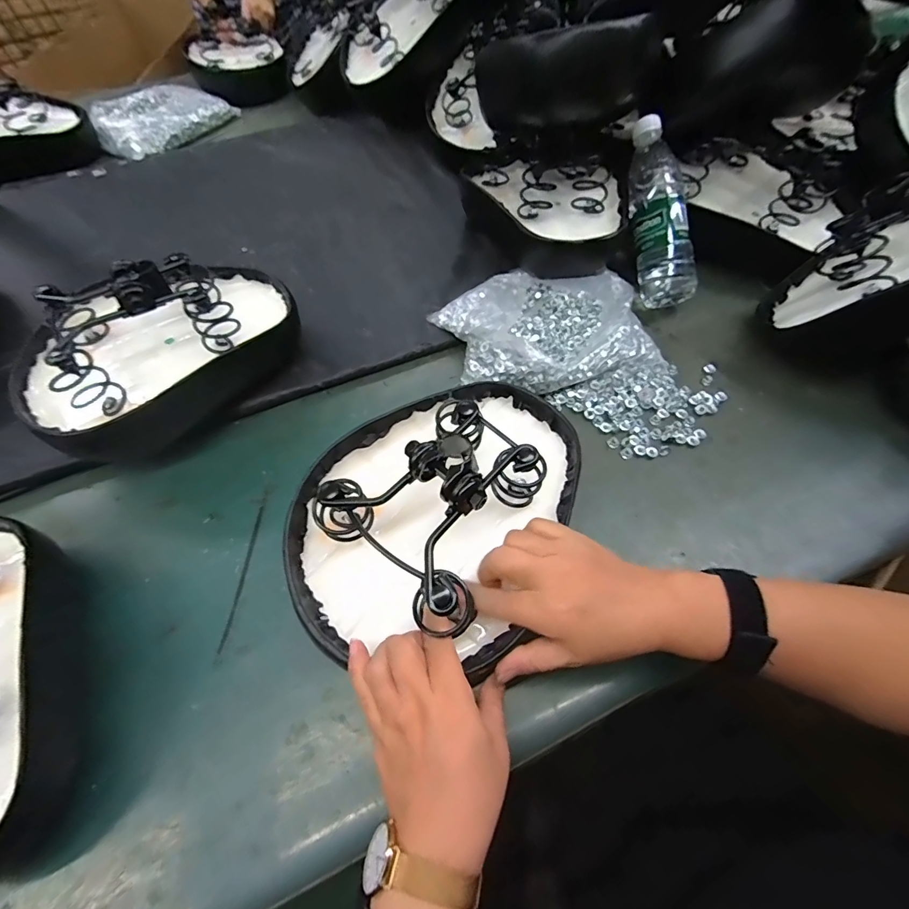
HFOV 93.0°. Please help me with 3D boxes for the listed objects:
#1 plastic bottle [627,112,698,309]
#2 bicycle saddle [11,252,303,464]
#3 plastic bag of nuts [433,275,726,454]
[{"bbox_3d":[0.261,-0.311,0.556,0.061,0.063,0.232,-8,90,-3],"label":"plastic bottle"},{"bbox_3d":[-0.316,-0.123,0.470,0.280,0.141,0.168,-37,67,-18],"label":"bicycle saddle"},{"bbox_3d":[0.147,-0.135,0.511,0.339,0.056,0.219,32,66,17],"label":"plastic bag of nuts"}]

